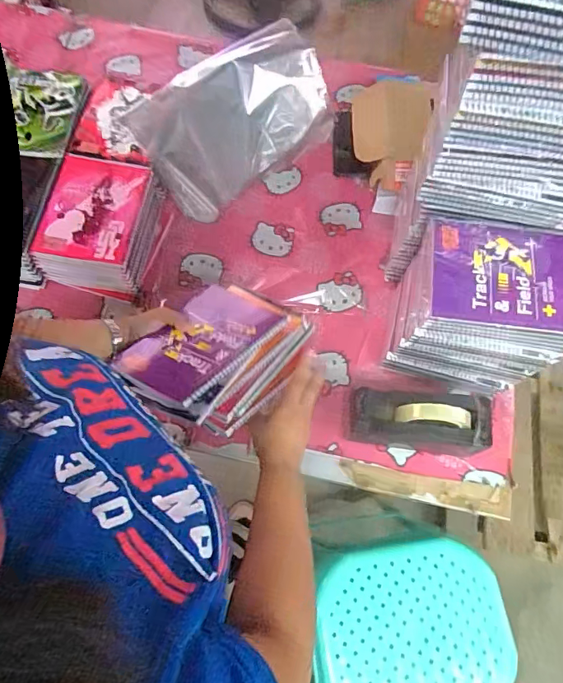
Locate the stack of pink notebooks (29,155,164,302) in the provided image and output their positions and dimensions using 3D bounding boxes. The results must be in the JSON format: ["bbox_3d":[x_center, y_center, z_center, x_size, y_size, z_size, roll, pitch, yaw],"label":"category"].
[{"bbox_3d":[-0.315,-0.202,0.822,0.160,0.090,0.221,8,68,2],"label":"stack of pink notebooks"}]

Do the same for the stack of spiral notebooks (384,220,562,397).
[{"bbox_3d":[0.293,-0.048,0.711,0.202,0.220,0.176,11,68,3],"label":"stack of spiral notebooks"}]

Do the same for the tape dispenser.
[{"bbox_3d":[0.206,0.116,0.710,0.205,0.124,0.081,9,68,2],"label":"tape dispenser"}]

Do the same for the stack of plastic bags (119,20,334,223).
[{"bbox_3d":[-0.079,-0.428,0.906,0.387,0.051,0.236,-37,109,-9],"label":"stack of plastic bags"}]

